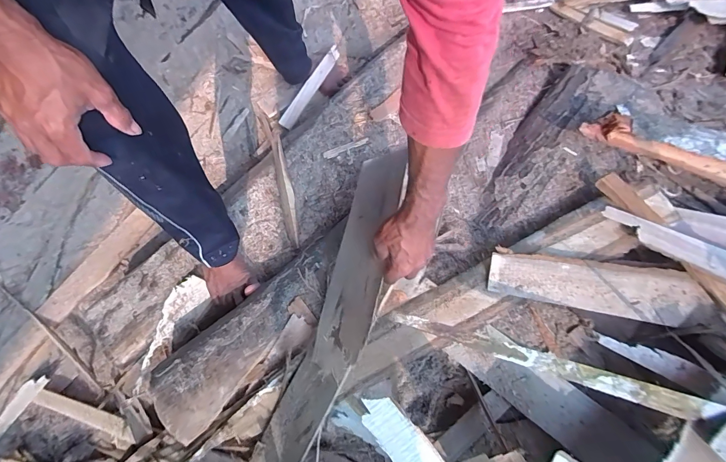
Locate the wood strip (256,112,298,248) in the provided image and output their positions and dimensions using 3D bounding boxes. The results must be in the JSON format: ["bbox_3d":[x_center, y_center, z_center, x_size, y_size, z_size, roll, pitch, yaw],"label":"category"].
[{"bbox_3d":[-0.192,-0.130,0.832,0.036,0.015,0.352,-17,74,-2],"label":"wood strip"}]

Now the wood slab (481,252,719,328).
[{"bbox_3d":[0.354,0.087,0.548,0.298,0.009,0.076,6,84,14],"label":"wood slab"}]

